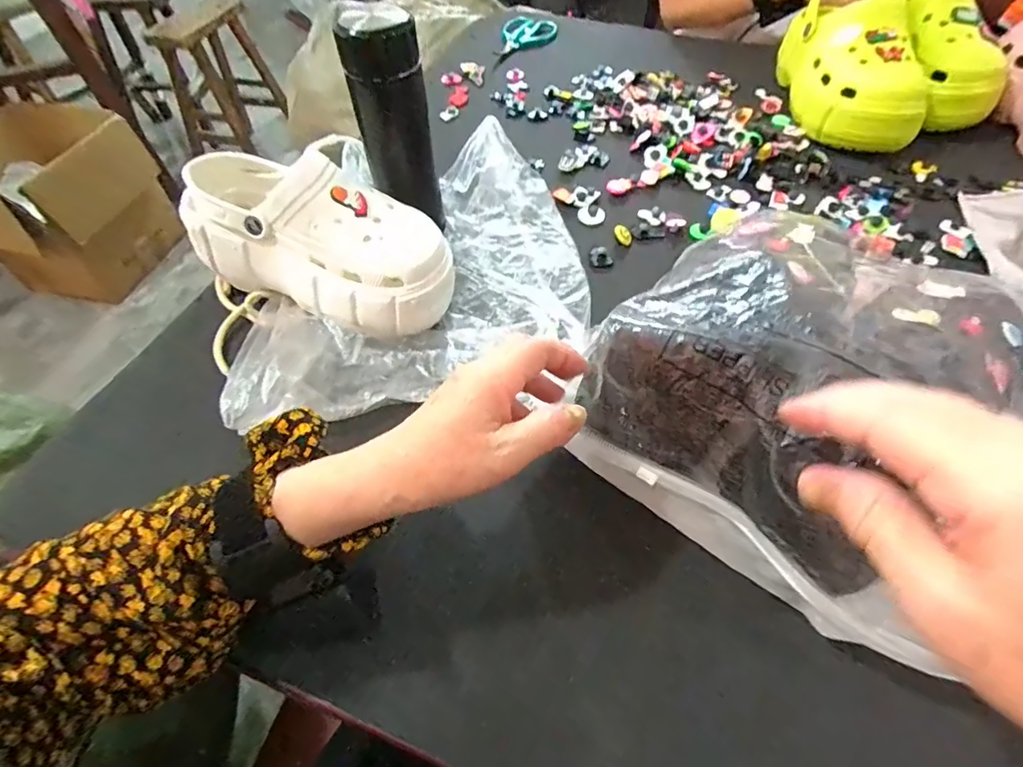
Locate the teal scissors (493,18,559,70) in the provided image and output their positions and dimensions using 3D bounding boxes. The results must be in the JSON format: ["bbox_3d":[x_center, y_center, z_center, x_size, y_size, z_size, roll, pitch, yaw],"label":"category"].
[{"bbox_3d":[0.020,-0.528,0.798,0.081,0.015,0.161,9,54,9],"label":"teal scissors"}]

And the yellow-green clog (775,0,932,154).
[{"bbox_3d":[0.409,-0.385,0.619,0.115,0.110,0.202,-3,53,1],"label":"yellow-green clog"}]

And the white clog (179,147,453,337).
[{"bbox_3d":[-0.171,-0.133,0.452,0.244,0.103,0.106,19,56,16],"label":"white clog"}]

